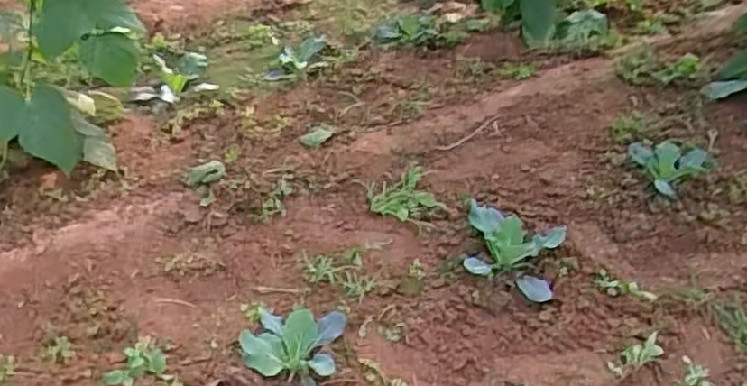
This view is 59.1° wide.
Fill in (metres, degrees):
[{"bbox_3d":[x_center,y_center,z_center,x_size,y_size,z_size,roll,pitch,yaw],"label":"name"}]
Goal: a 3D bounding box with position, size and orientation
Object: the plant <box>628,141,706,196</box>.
[{"bbox_3d":[0.778,-0.080,1.798,0.191,0.066,0.175,27,46,29],"label":"plant"}]

